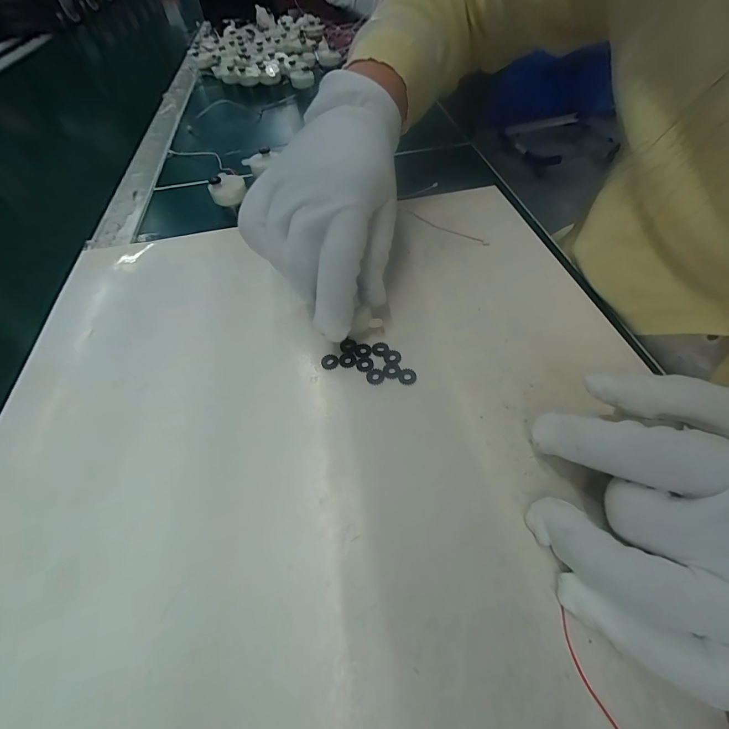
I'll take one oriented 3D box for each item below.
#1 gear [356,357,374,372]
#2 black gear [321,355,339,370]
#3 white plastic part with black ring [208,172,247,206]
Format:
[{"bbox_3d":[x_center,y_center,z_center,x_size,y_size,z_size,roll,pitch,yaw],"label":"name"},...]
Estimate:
[{"bbox_3d":[0.000,-0.001,0.214,0.010,0.004,0.011,-7,54,-1],"label":"gear"},{"bbox_3d":[-0.022,-0.002,0.216,0.011,0.004,0.010,-17,55,-8],"label":"black gear"},{"bbox_3d":[-0.123,-0.158,0.309,0.032,0.018,0.029,-20,55,-10],"label":"white plastic part with black ring"}]

